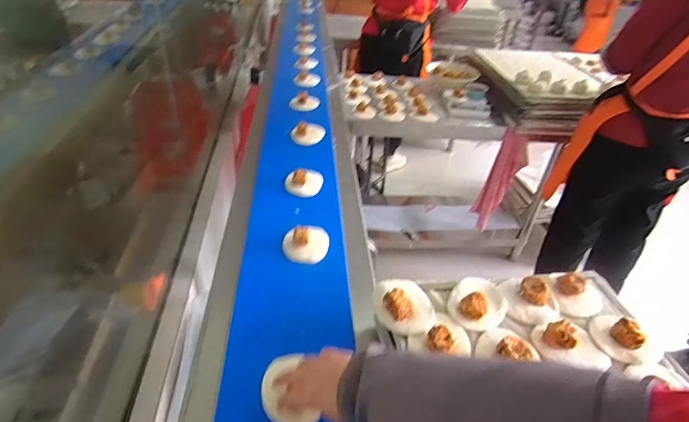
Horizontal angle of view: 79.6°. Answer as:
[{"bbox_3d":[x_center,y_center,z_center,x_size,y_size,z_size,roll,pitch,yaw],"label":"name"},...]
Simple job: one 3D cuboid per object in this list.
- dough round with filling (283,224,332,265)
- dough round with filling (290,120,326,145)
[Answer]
[{"bbox_3d":[-0.076,0.054,0.837,0.093,0.042,0.110,2,36,-5],"label":"dough round with filling"},{"bbox_3d":[-0.100,-0.240,1.222,0.079,0.035,0.118,26,41,25],"label":"dough round with filling"}]

